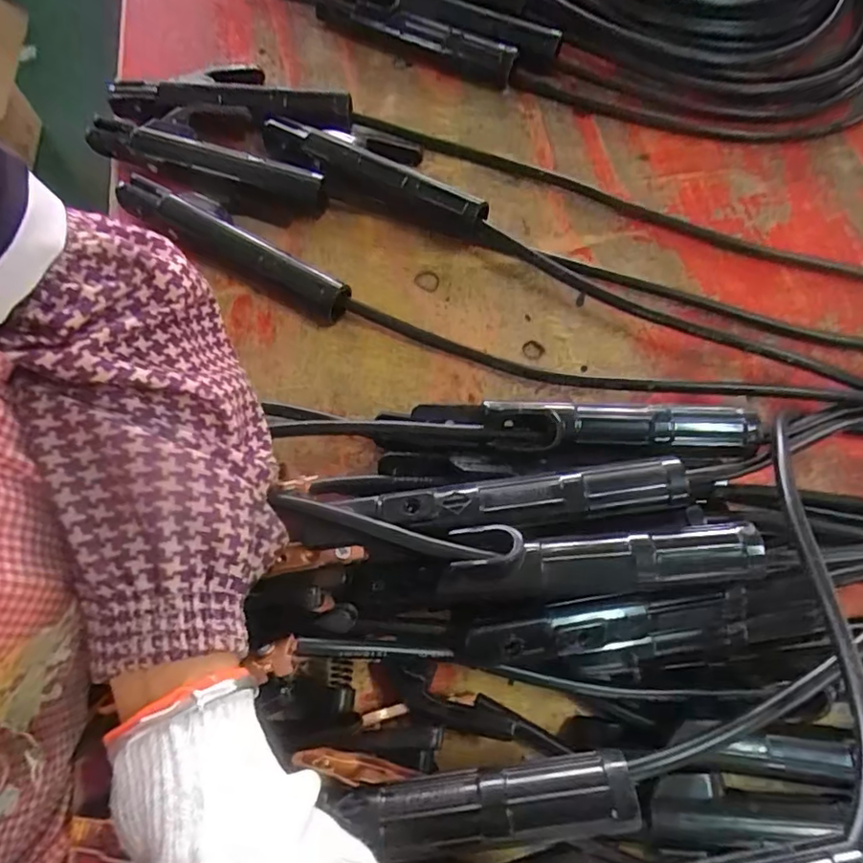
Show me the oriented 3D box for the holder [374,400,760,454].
[{"bbox_3d":[0.074,0.001,0.329,0.208,0.036,0.028,3,67,-1],"label":"holder"}]

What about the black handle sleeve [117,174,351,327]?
[{"bbox_3d":[-0.151,-0.134,0.424,0.205,0.030,0.025,30,69,10],"label":"black handle sleeve"}]

